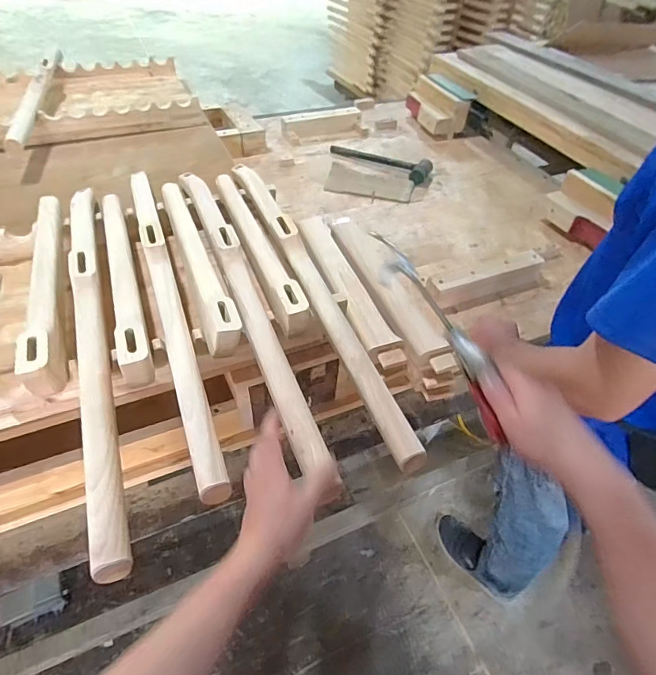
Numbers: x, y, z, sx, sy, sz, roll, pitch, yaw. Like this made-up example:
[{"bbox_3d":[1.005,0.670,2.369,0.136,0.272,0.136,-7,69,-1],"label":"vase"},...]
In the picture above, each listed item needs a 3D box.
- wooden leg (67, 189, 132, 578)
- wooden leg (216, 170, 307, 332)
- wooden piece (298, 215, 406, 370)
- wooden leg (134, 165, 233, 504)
[{"bbox_3d":[-0.301,-0.018,0.562,0.035,0.043,0.616,-15,51,-17],"label":"wooden leg"},{"bbox_3d":[-0.125,-0.168,0.700,0.042,0.044,0.438,-16,51,-17],"label":"wooden leg"},{"bbox_3d":[0.028,-0.099,0.766,0.065,0.024,0.386,-14,50,-16],"label":"wooden piece"},{"bbox_3d":[-0.233,-0.081,0.631,0.032,0.046,0.663,-15,51,-17],"label":"wooden leg"}]

